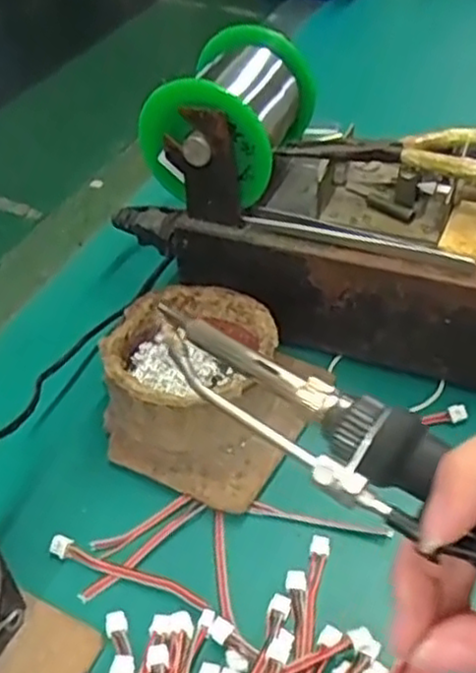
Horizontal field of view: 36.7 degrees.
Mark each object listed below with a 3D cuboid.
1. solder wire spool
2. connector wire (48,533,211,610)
[{"bbox_3d":[-0.004,-0.117,0.371,0.070,0.057,0.079,13,46,14],"label":"solder wire spool"},{"bbox_3d":[-0.046,0.099,0.302,0.074,0.007,0.007,16,46,17],"label":"connector wire"}]

